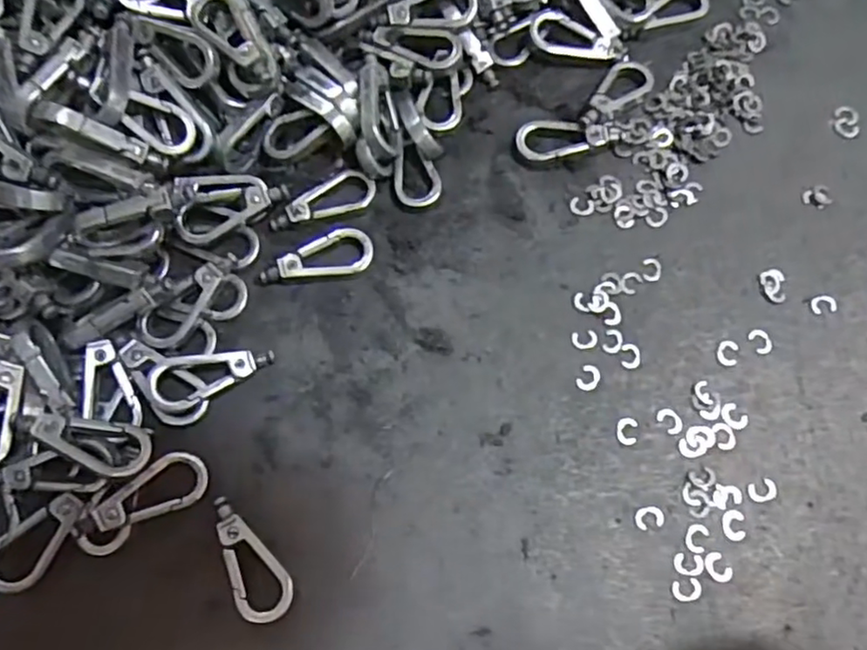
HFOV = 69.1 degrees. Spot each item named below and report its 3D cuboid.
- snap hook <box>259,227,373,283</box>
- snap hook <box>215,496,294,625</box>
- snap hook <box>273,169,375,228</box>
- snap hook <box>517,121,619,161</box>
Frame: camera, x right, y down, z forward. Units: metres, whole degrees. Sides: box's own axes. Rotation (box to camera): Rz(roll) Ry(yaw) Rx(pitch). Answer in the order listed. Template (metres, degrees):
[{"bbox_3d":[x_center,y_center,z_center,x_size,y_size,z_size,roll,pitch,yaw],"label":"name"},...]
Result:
[{"bbox_3d":[-0.039,-0.023,0.209,0.037,0.006,0.016,-12,71,-2],"label":"snap hook"},{"bbox_3d":[-0.052,0.066,0.179,0.015,0.004,0.036,-25,72,-6],"label":"snap hook"},{"bbox_3d":[-0.038,-0.042,0.212,0.037,0.004,0.013,-26,72,-7],"label":"snap hook"},{"bbox_3d":[0.048,-0.066,0.219,0.036,0.008,0.015,-17,72,-4],"label":"snap hook"}]

